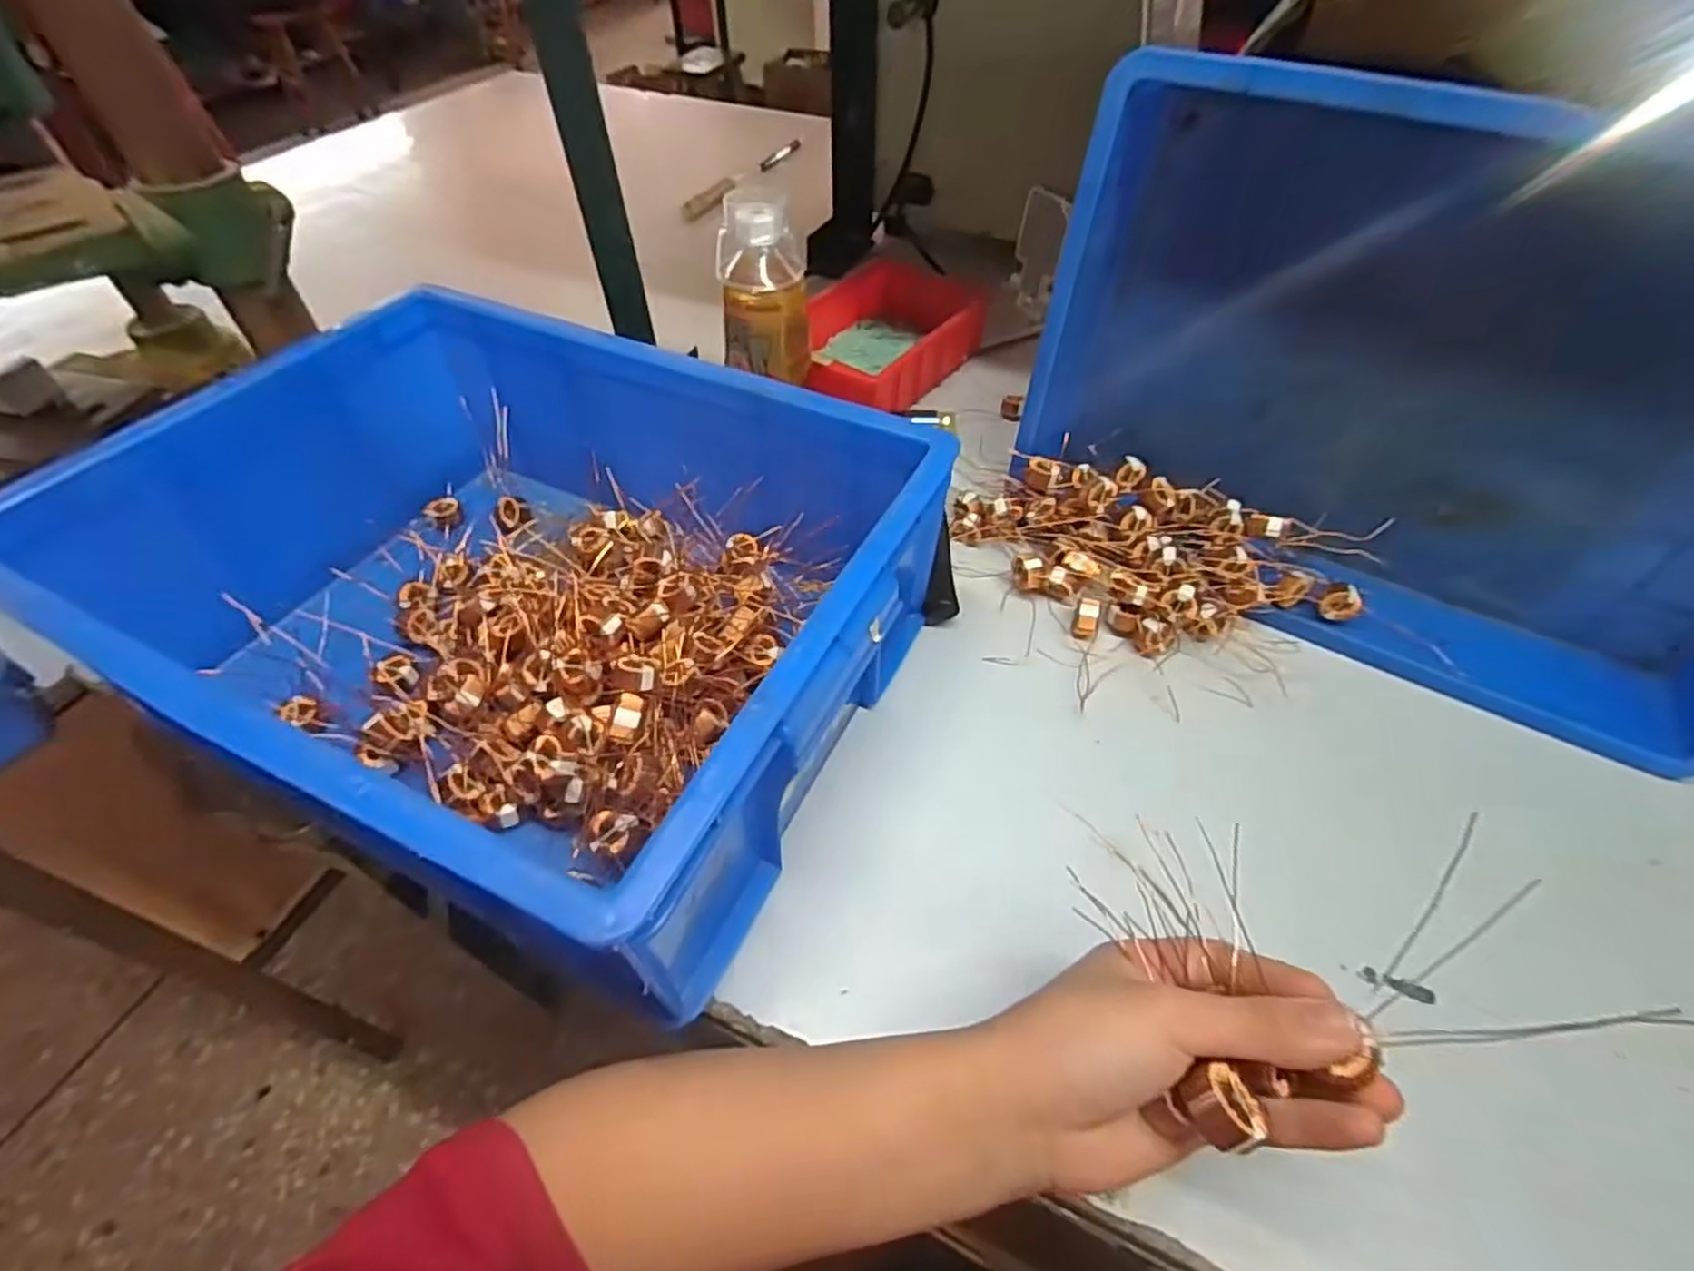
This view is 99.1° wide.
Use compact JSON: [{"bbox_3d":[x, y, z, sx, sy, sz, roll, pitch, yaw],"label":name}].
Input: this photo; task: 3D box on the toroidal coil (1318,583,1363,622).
[{"bbox_3d":[0.322,-0.022,0.469,0.015,0.021,0.022,-37,60,-26],"label":"toroidal coil"}]

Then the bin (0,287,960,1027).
[{"bbox_3d":[-0.180,-0.030,0.414,0.407,0.142,0.302,21,54,16],"label":"bin"}]

